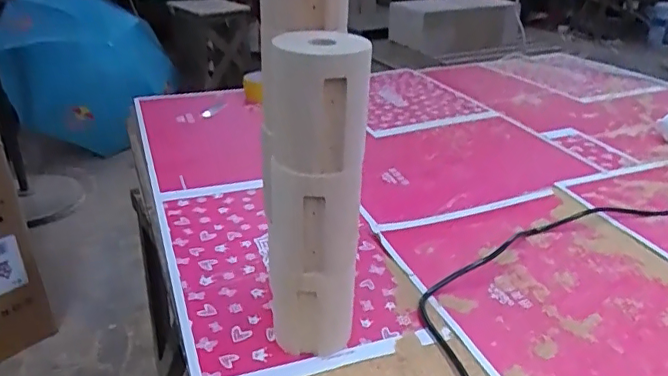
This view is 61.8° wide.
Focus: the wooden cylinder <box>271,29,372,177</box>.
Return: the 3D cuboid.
[{"bbox_3d":[-0.014,-0.075,0.477,0.083,0.103,0.079,-2,28,-5],"label":"wooden cylinder"}]

